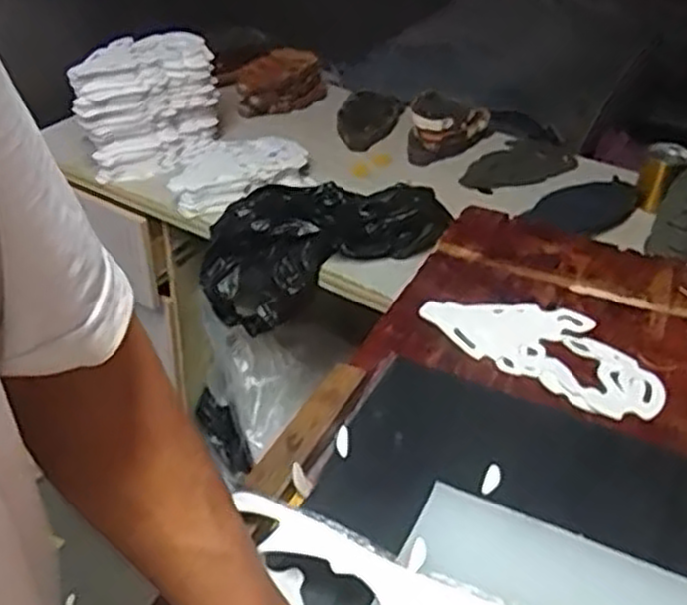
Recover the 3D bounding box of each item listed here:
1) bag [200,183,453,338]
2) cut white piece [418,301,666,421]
[{"bbox_3d":[-0.037,-0.099,1.140,0.364,0.158,0.188,-19,38,10],"label":"bag"},{"bbox_3d":[0.199,0.041,0.775,0.242,0.010,0.104,26,47,31],"label":"cut white piece"}]

